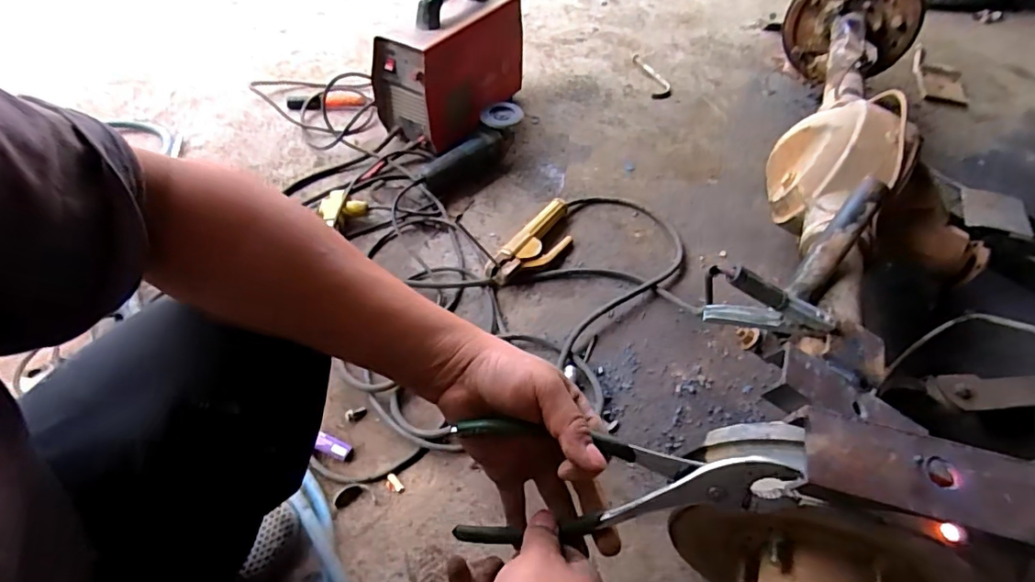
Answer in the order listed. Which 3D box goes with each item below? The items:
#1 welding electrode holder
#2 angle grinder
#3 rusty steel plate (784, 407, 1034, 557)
[{"bbox_3d":[0.040,-0.093,1.029,0.086,0.043,0.246,30,56,22],"label":"welding electrode holder"},{"bbox_3d":[-0.090,-0.304,1.174,0.078,0.108,0.267,33,57,24],"label":"angle grinder"},{"bbox_3d":[0.318,0.146,0.412,0.195,0.031,0.060,13,64,10],"label":"rusty steel plate"}]

